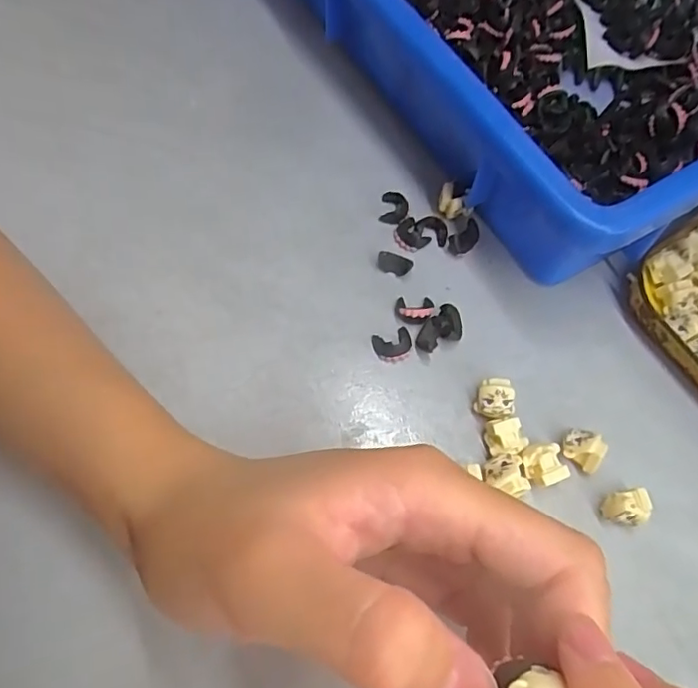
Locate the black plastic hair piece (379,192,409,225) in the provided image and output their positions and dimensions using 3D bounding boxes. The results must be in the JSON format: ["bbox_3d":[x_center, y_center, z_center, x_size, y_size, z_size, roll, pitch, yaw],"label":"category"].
[{"bbox_3d":[0.021,-0.064,0.268,0.012,0.004,0.015,8,65,3],"label":"black plastic hair piece"}]

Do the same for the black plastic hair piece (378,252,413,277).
[{"bbox_3d":[0.020,-0.036,0.256,0.015,0.005,0.008,18,66,8],"label":"black plastic hair piece"}]

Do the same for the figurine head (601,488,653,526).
[{"bbox_3d":[0.102,0.061,0.211,0.016,0.014,0.012,-12,66,-5],"label":"figurine head"}]

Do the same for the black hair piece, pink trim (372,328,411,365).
[{"bbox_3d":[0.019,0.000,0.239,0.016,0.005,0.014,-16,66,-7],"label":"black hair piece, pink trim"}]

